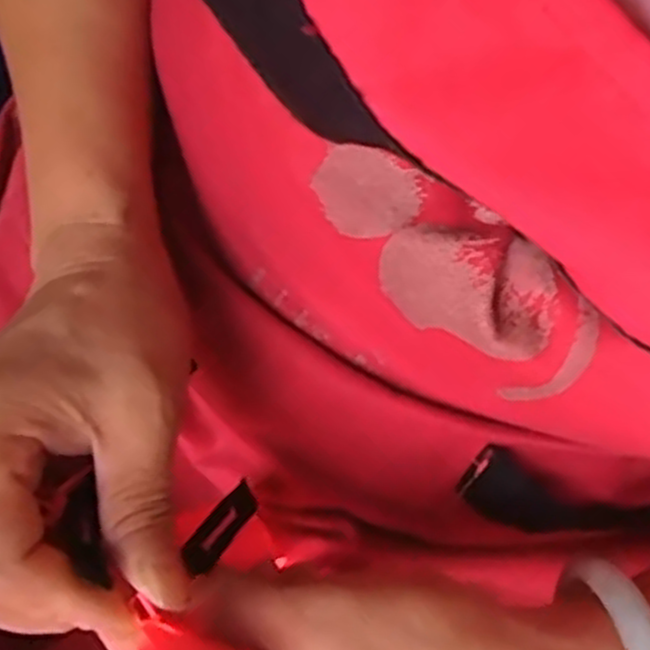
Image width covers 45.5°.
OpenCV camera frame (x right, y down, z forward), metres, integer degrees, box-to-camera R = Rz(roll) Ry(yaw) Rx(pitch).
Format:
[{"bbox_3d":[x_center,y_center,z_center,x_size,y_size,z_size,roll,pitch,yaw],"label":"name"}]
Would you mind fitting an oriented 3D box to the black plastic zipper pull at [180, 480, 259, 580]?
[{"bbox_3d":[-0.035,0.068,0.260,0.011,0.005,0.040,26,37,11],"label":"black plastic zipper pull"}]

